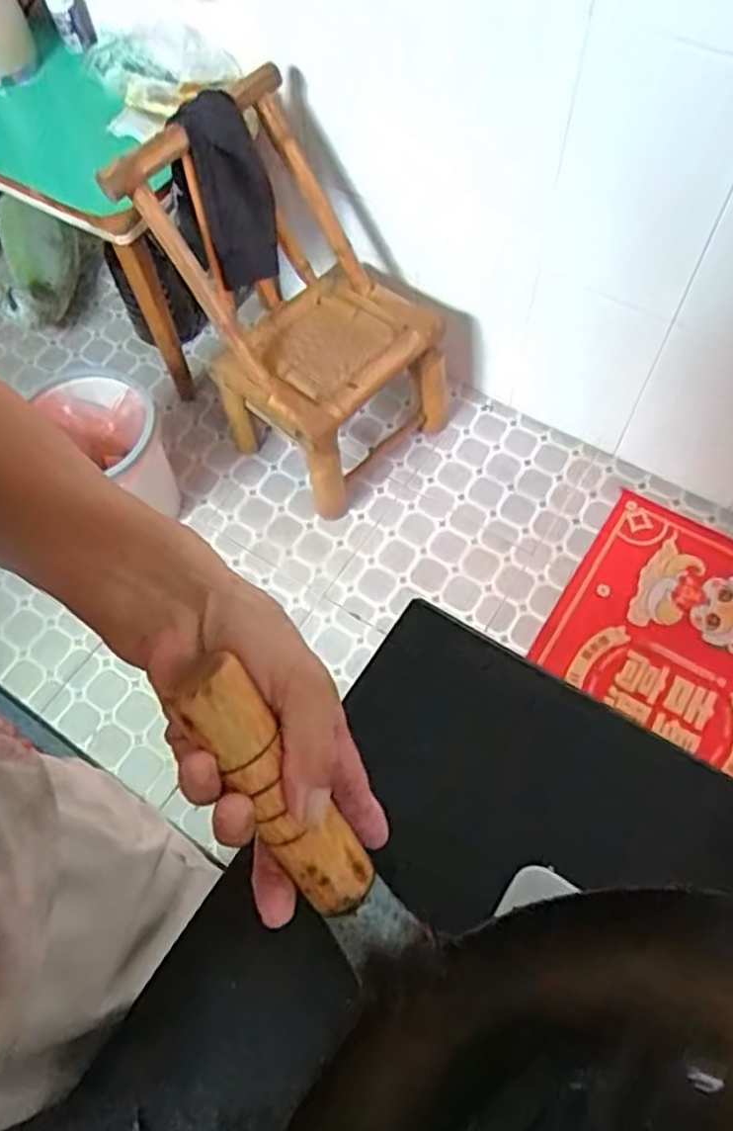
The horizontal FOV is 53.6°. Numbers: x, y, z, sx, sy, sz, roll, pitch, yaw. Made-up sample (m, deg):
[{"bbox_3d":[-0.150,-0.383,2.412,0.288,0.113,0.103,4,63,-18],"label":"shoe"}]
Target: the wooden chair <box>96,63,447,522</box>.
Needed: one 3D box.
[{"bbox_3d":[-0.110,-0.431,1.305,0.345,0.614,0.386,-41,69,-16],"label":"wooden chair"}]

